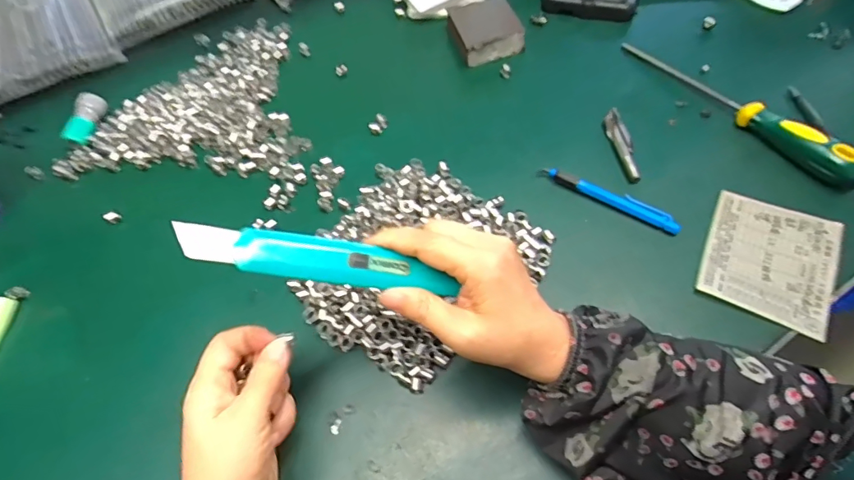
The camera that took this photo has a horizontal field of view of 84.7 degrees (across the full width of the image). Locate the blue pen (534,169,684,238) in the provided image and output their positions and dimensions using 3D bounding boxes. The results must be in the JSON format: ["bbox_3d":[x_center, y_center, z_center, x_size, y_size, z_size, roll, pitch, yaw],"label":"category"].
[{"bbox_3d":[0.156,-0.036,0.404,0.120,0.010,0.014,26,63,20],"label":"blue pen"}]

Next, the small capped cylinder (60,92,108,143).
[{"bbox_3d":[-0.361,-0.128,0.494,0.024,0.022,0.058,3,58,7],"label":"small capped cylinder"}]

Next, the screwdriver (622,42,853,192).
[{"bbox_3d":[0.281,-0.131,0.435,0.023,0.032,0.238,-35,61,-16],"label":"screwdriver"}]

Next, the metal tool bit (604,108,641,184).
[{"bbox_3d":[0.181,-0.088,0.436,0.017,0.011,0.082,-5,57,2],"label":"metal tool bit"}]

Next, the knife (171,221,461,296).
[{"bbox_3d":[-0.057,0.011,0.262,0.147,0.011,0.025,11,56,-16],"label":"knife"}]

